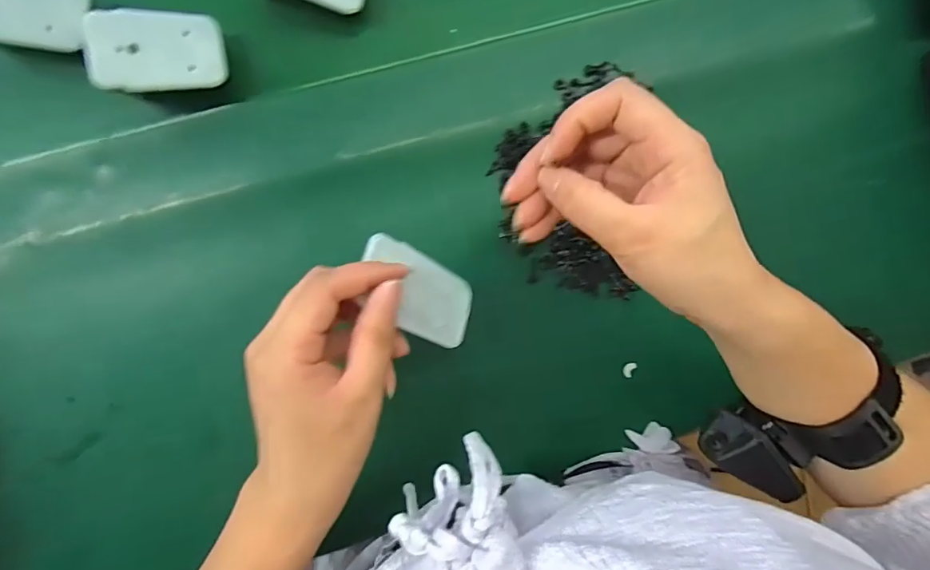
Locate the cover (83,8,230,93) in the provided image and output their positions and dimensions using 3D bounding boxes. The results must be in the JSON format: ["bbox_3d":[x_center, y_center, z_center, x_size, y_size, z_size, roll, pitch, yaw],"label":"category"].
[{"bbox_3d":[-0.175,-0.134,0.283,0.070,0.005,0.041,-16,107,-28],"label":"cover"}]

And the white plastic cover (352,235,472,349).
[{"bbox_3d":[-0.026,0.004,0.271,0.070,0.004,0.044,29,63,-28],"label":"white plastic cover"}]

